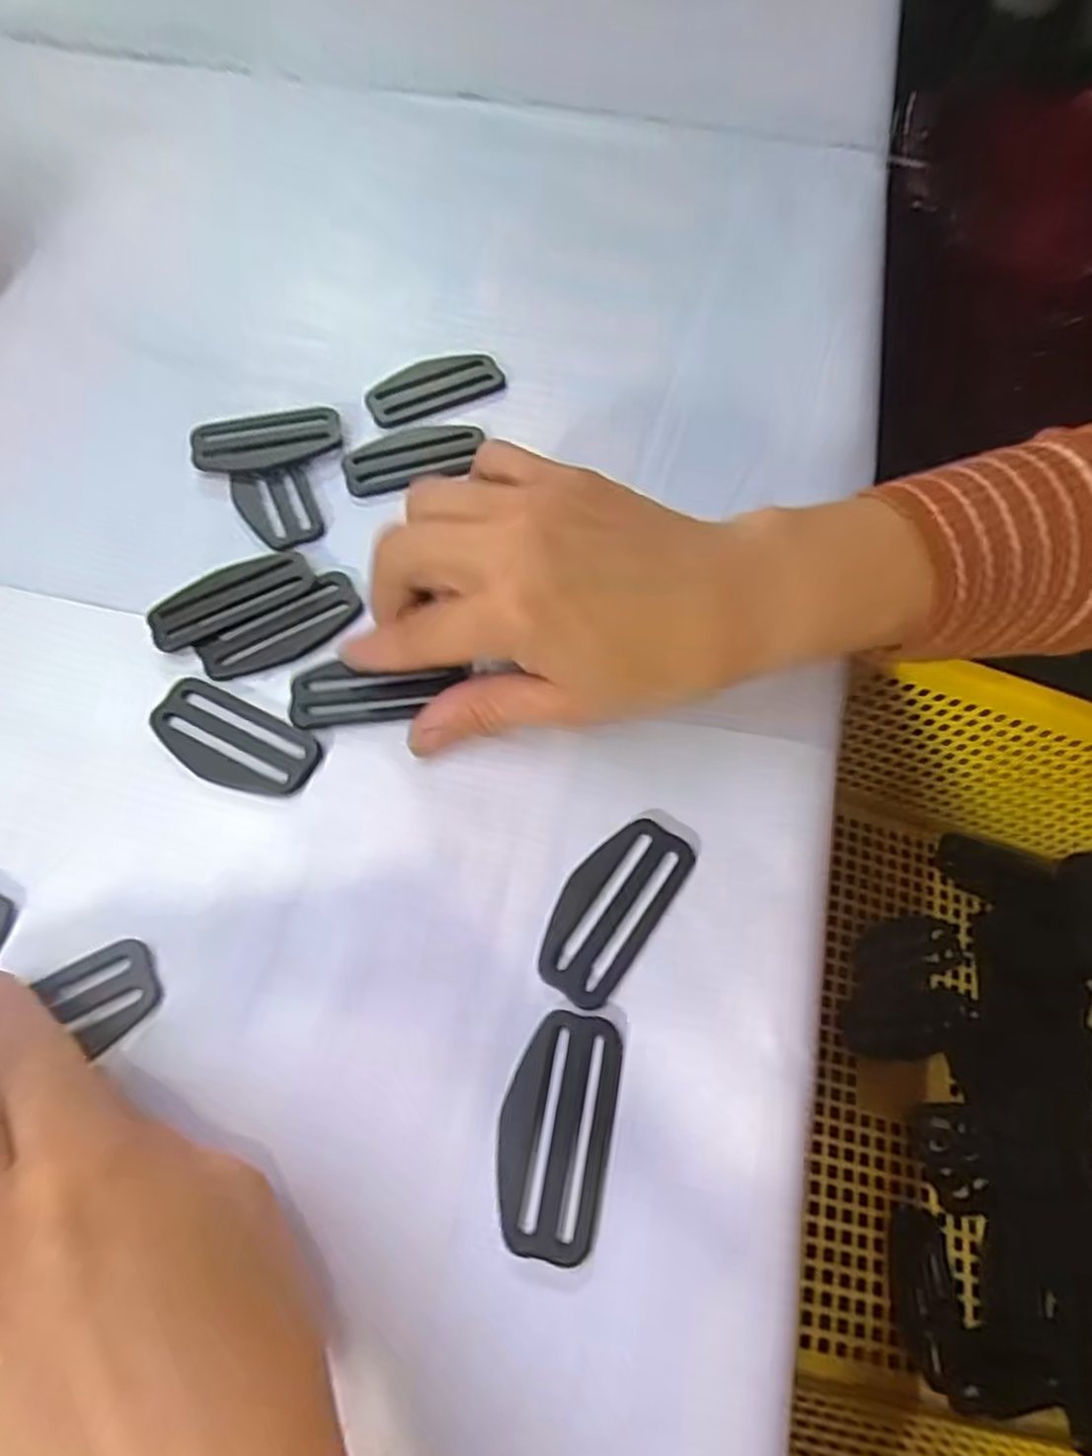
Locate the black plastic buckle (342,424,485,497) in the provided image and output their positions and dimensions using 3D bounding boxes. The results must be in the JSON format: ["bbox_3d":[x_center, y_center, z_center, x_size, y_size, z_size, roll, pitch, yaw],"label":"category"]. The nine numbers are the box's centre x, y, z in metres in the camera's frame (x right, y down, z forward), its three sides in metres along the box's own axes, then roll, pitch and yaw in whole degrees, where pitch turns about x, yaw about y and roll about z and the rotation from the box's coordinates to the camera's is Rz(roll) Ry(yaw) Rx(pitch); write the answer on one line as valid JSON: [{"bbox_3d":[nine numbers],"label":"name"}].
[{"bbox_3d":[-0.054,-0.112,0.316,0.056,0.004,0.029,-12,65,-7],"label":"black plastic buckle"}]

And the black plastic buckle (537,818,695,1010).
[{"bbox_3d":[0.020,0.053,0.235,0.028,0.004,0.059,33,68,14],"label":"black plastic buckle"}]

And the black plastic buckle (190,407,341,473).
[{"bbox_3d":[-0.113,-0.116,0.315,0.059,0.007,0.025,-7,65,-4],"label":"black plastic buckle"}]

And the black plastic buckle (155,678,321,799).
[{"bbox_3d":[-0.105,0.004,0.259,0.059,0.004,0.029,24,66,10],"label":"black plastic buckle"}]

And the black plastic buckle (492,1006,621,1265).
[{"bbox_3d":[0.003,0.108,0.210,0.029,0.004,0.058,11,65,4],"label":"black plastic buckle"}]

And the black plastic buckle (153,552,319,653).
[{"bbox_3d":[-0.115,-0.049,0.282,0.058,0.005,0.027,-25,67,-12],"label":"black plastic buckle"}]

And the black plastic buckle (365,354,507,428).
[{"bbox_3d":[-0.049,-0.148,0.334,0.059,0.004,0.031,-27,68,-13],"label":"black plastic buckle"}]

